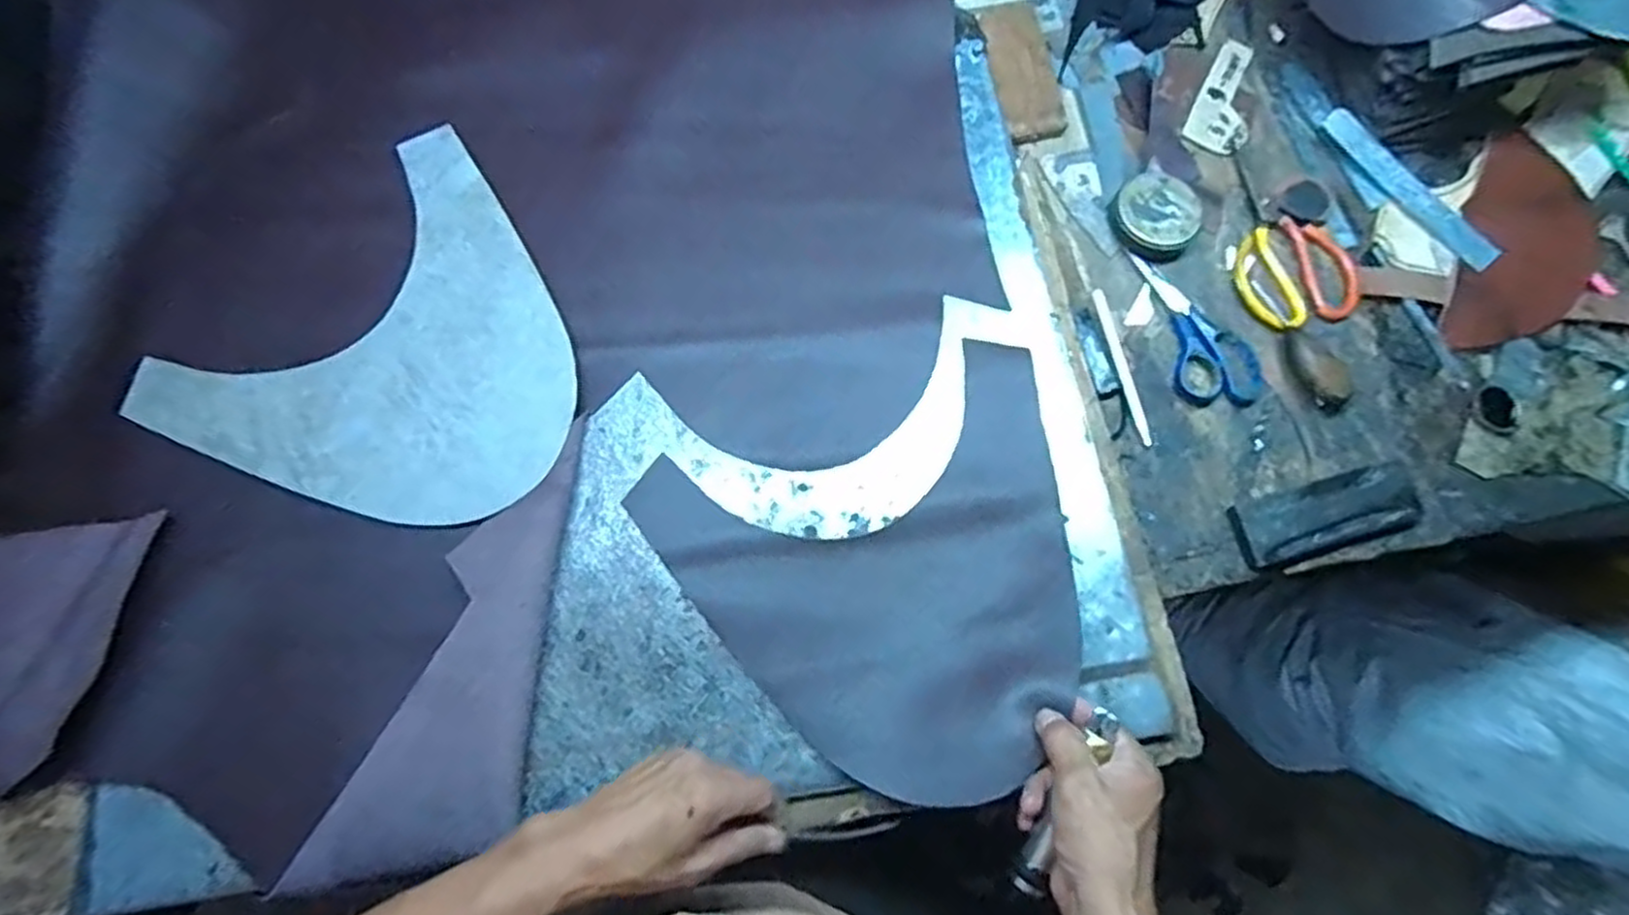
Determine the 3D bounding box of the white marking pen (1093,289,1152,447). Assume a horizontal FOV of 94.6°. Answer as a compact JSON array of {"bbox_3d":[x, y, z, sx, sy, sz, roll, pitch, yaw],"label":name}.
[{"bbox_3d":[0.264,-0.079,0.647,0.013,0.007,0.145,-8,75,-4],"label":"white marking pen"}]

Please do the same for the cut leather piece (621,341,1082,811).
[{"bbox_3d":[0.058,0.091,0.549,0.315,0.061,0.290,-18,76,-6],"label":"cut leather piece"}]

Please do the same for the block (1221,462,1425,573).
[{"bbox_3d":[0.412,0.048,0.605,0.153,0.014,0.054,-14,76,-5],"label":"block"}]

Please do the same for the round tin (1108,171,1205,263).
[{"bbox_3d":[0.303,-0.214,0.667,0.074,0.026,0.064,38,77,8],"label":"round tin"}]

